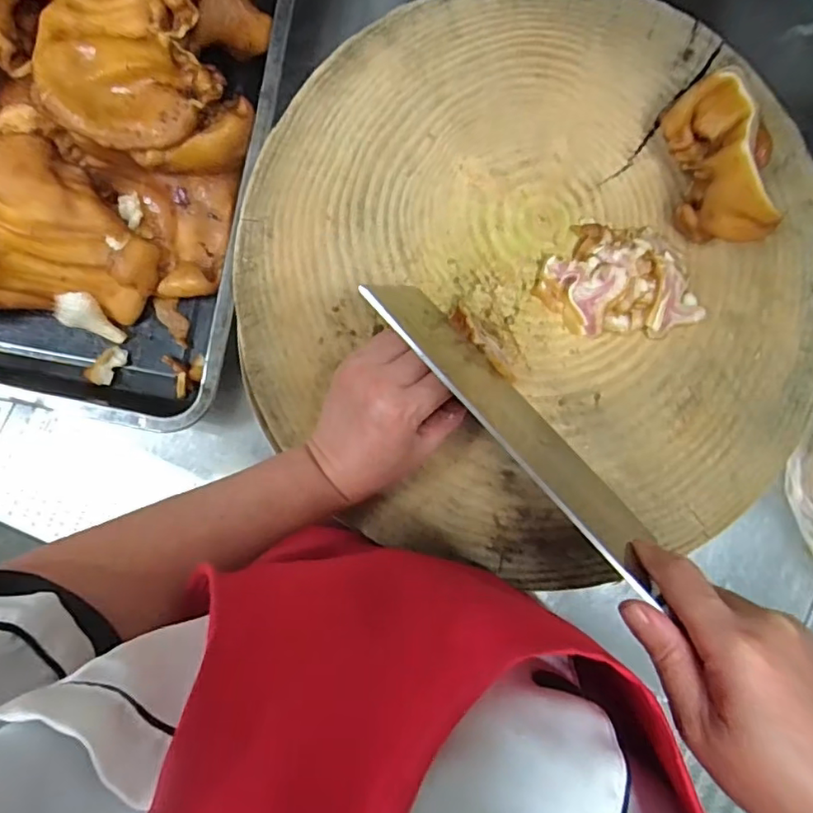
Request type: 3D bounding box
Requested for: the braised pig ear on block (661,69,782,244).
[{"bbox_3d":[0.229,-0.171,0.393,0.056,0.069,0.109,-12,90,-4],"label":"braised pig ear on block"}]

